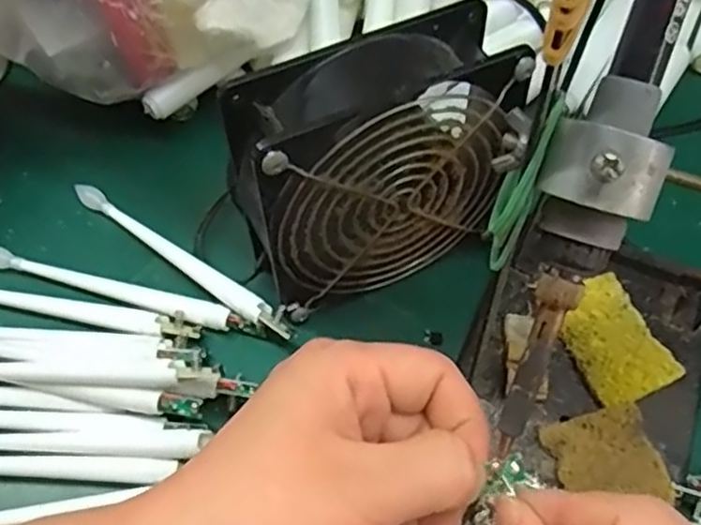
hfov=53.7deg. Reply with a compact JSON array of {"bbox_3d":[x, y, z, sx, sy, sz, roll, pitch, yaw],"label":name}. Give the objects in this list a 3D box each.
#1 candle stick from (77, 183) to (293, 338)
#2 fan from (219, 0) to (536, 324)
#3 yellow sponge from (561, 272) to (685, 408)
[{"bbox_3d":[-0.087,-0.004,0.343,0.152,0.011,0.012,32,63,20],"label":"candle stick"},{"bbox_3d":[0.010,-0.041,0.296,0.116,0.114,0.049,-20,59,-11],"label":"fan"},{"bbox_3d":[0.114,0.034,0.306,0.039,0.007,0.056,-20,59,-11],"label":"yellow sponge"}]

